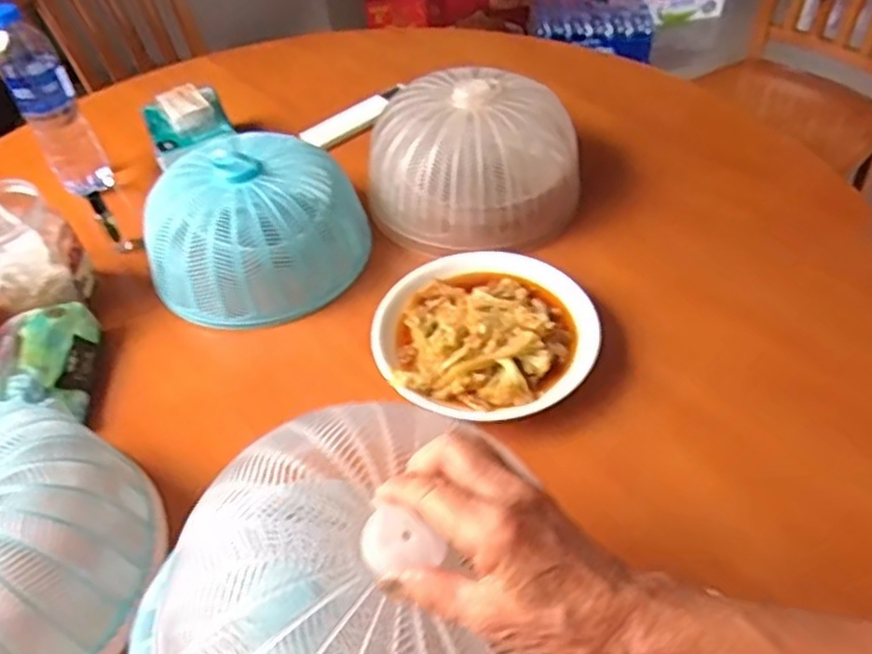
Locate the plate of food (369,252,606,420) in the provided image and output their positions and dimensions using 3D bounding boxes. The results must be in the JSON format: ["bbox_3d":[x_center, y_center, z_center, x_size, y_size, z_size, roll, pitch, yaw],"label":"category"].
[{"bbox_3d":[0.039,0.000,0.683,0.197,0.042,0.204,-3,48,3],"label":"plate of food"}]

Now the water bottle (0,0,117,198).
[{"bbox_3d":[-0.456,-0.262,0.857,0.065,0.215,0.064,-28,52,-19],"label":"water bottle"}]

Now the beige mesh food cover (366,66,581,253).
[{"bbox_3d":[0.043,-0.191,0.803,0.221,0.120,0.212,26,55,25],"label":"beige mesh food cover"}]

